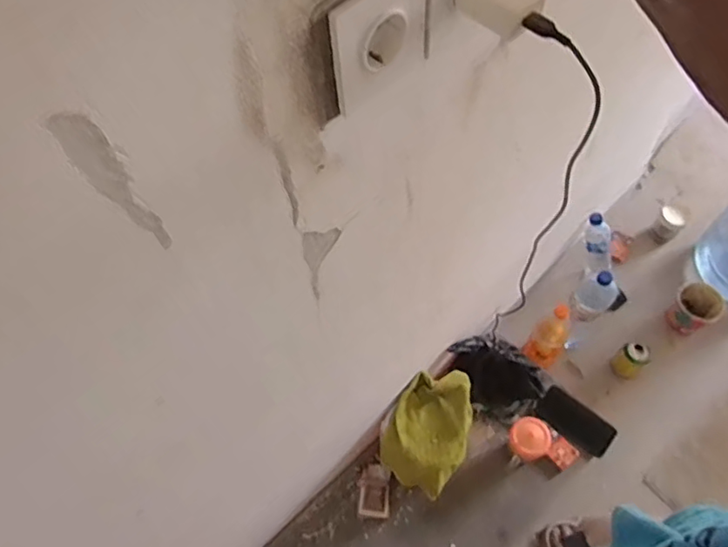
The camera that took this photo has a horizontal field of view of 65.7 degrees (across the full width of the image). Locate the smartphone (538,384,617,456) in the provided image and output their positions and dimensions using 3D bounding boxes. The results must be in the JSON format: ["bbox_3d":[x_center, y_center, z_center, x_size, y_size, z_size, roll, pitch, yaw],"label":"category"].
[{"bbox_3d":[0.464,0.321,1.232,0.170,0.013,0.073,37,93,9],"label":"smartphone"}]

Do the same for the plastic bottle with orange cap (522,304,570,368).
[{"bbox_3d":[0.438,0.145,1.321,0.080,0.211,0.080,-2,61,3],"label":"plastic bottle with orange cap"}]

